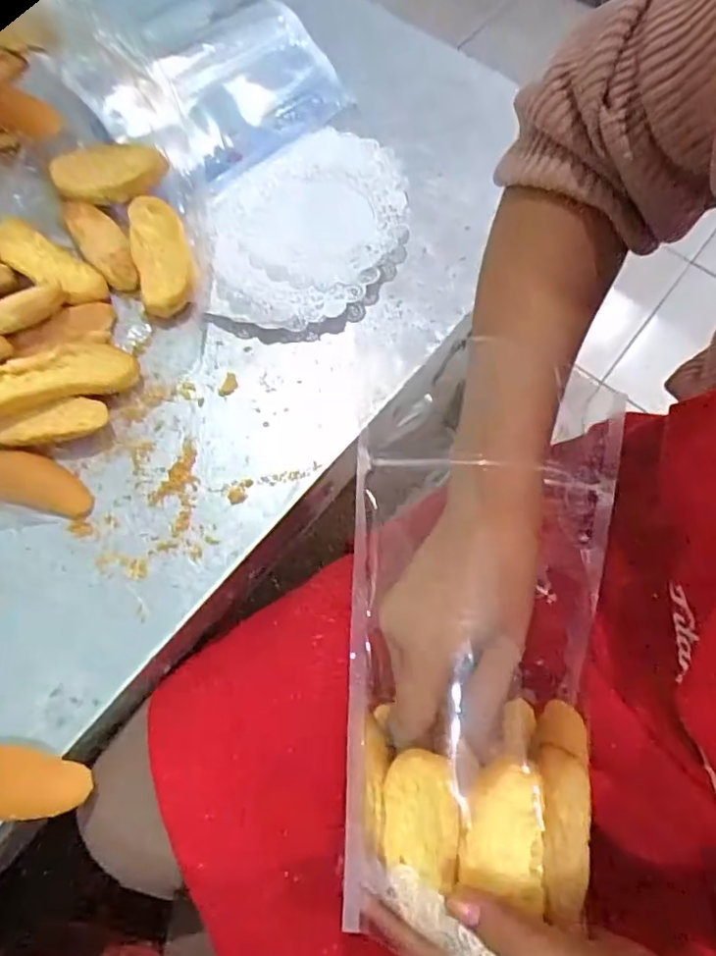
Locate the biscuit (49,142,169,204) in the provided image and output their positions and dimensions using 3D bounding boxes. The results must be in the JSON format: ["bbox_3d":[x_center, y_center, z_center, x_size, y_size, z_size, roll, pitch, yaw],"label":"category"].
[{"bbox_3d":[-0.196,-0.241,0.478,0.100,0.021,0.044,7,68,16],"label":"biscuit"}]

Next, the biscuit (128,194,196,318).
[{"bbox_3d":[-0.147,-0.167,0.454,0.041,0.022,0.091,-14,70,-8],"label":"biscuit"}]

